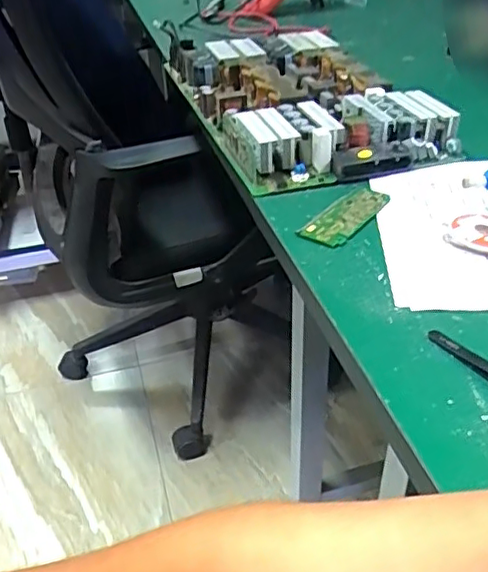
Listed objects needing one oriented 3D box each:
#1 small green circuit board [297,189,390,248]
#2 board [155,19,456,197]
[{"bbox_3d":[0.078,-0.054,0.453,0.031,0.005,0.086,24,44,32],"label":"small green circuit board"},{"bbox_3d":[0.048,-0.203,0.629,0.198,0.040,0.357,-12,37,-13],"label":"board"}]

